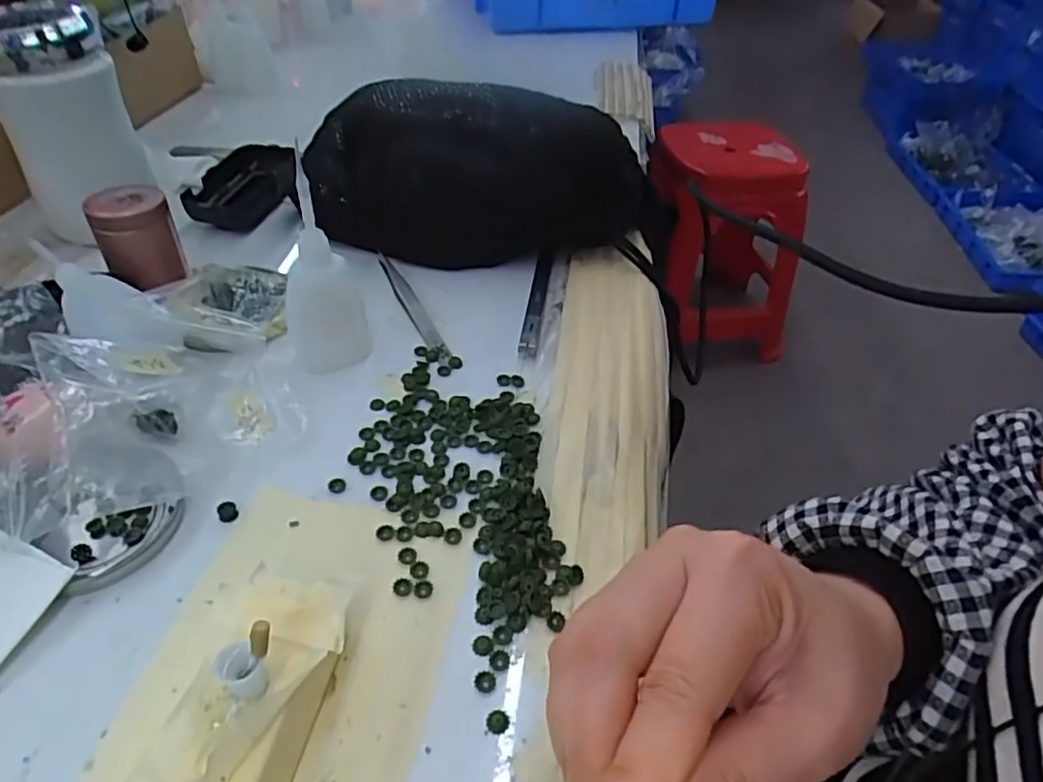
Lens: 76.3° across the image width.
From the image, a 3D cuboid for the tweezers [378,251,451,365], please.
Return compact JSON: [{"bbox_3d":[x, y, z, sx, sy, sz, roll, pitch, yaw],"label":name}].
[{"bbox_3d":[-0.073,-0.058,0.434,0.012,0.005,0.122,-17,46,-22],"label":"tweezers"}]

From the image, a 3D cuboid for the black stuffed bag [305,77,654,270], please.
[{"bbox_3d":[-0.027,-0.160,0.471,0.238,0.112,0.086,-5,43,-10],"label":"black stuffed bag"}]

